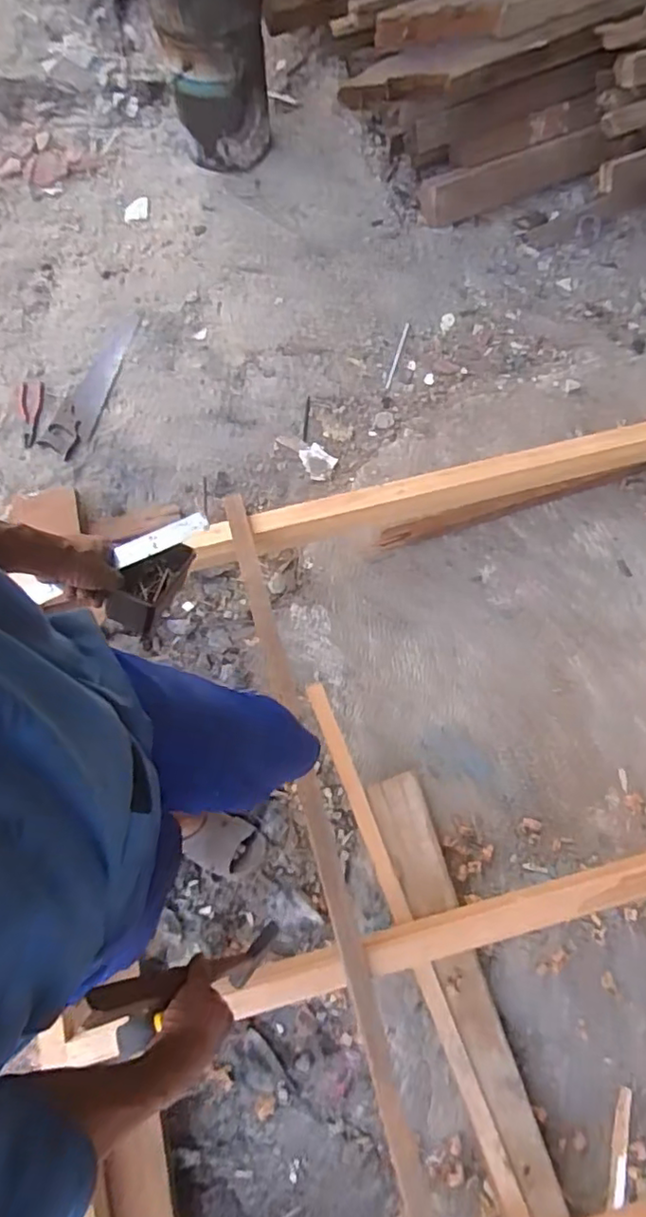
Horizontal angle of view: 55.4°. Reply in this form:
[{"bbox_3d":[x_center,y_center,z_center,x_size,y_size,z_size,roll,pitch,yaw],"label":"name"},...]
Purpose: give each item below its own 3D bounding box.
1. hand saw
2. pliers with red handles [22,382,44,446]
[{"bbox_3d":[-0.568,-0.557,1.549,0.099,0.025,0.407,24,73,4],"label":"hand saw"},{"bbox_3d":[-0.712,-0.479,1.511,0.056,0.008,0.179,-9,74,-6],"label":"pliers with red handles"}]

